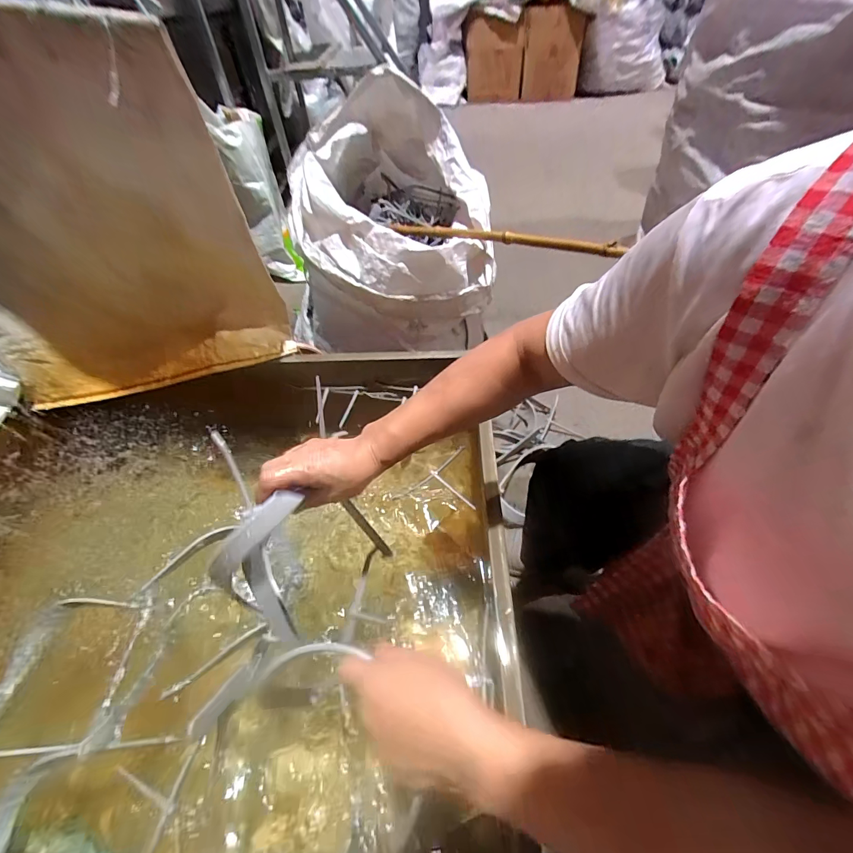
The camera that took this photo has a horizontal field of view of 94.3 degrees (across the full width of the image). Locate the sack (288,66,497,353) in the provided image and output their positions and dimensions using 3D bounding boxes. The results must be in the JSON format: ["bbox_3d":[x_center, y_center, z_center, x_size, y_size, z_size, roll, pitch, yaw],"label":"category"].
[{"bbox_3d":[-0.104,-0.456,0.925,0.466,0.378,0.545,-3,48,0],"label":"sack"}]

